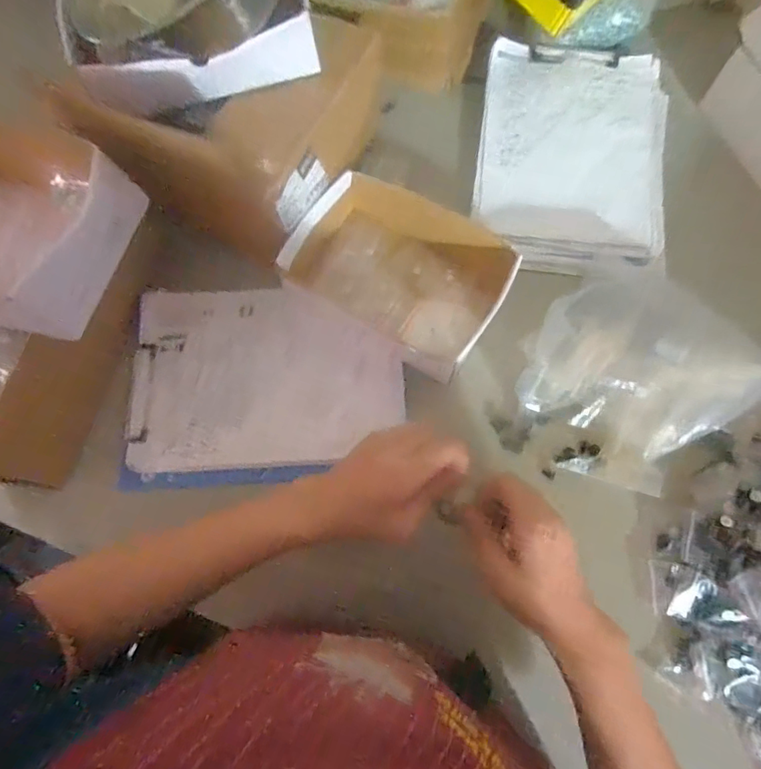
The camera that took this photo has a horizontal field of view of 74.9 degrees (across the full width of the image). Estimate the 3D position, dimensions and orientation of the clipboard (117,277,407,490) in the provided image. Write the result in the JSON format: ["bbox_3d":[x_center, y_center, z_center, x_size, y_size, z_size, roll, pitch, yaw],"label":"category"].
[{"bbox_3d":[-0.128,-0.008,0.555,0.297,0.014,0.218,-4,72,0],"label":"clipboard"}]

